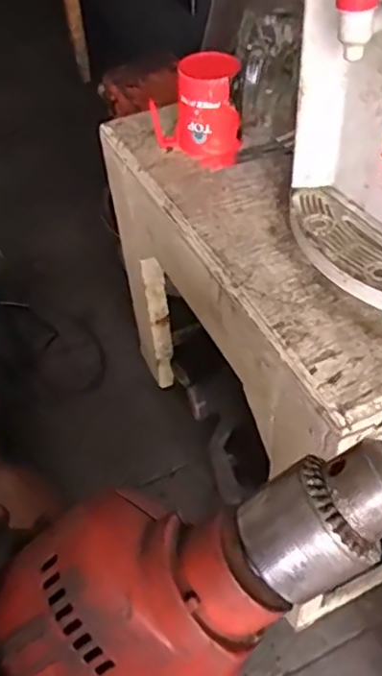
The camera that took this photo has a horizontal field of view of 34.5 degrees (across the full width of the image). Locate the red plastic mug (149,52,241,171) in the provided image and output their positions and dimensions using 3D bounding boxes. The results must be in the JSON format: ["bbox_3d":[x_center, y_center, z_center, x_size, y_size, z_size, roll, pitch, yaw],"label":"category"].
[{"bbox_3d":[0.004,-0.240,0.641,0.091,0.094,0.084,-5,48,-3],"label":"red plastic mug"}]

